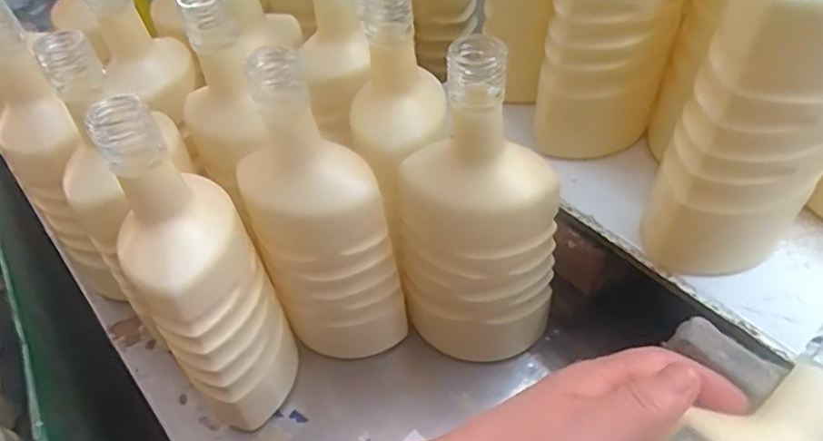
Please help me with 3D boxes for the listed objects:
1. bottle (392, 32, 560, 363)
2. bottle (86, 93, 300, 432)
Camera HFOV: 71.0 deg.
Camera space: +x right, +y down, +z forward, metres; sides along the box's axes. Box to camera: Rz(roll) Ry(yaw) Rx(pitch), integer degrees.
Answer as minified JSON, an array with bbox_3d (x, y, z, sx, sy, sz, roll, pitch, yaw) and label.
[{"bbox_3d":[0.041,-0.001,0.385,0.082,0.242,0.085,-4,51,5],"label":"bottle"},{"bbox_3d":[-0.129,0.043,0.361,0.075,0.236,0.079,-25,53,-12],"label":"bottle"}]

